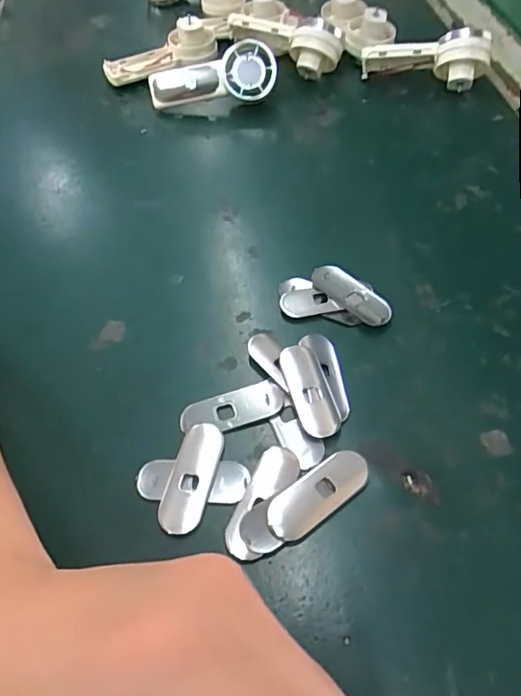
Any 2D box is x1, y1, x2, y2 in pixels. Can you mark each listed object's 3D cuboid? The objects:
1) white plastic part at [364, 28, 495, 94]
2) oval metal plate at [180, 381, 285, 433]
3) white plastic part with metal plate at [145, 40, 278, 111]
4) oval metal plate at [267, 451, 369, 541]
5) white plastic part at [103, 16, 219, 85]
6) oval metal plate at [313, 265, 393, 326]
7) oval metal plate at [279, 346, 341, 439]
[{"bbox_3d":[0.126,-0.222,0.403,0.091,0.041,0.026,15,57,13],"label":"white plastic part"},{"bbox_3d":[-0.013,0.029,0.254,0.050,0.004,0.017,-14,56,-7],"label":"oval metal plate"},{"bbox_3d":[-0.036,-0.200,0.396,0.093,0.044,0.021,0,55,3],"label":"white plastic part with metal plate"},{"bbox_3d":[0.025,0.063,0.229,0.051,0.007,0.019,-33,60,-19],"label":"oval metal plate"},{"bbox_3d":[-0.080,-0.240,0.429,0.097,0.031,0.028,-24,57,-14],"label":"white plastic part"},{"bbox_3d":[0.050,-0.029,0.289,0.050,0.005,0.017,38,65,25],"label":"oval metal plate"},{"bbox_3d":[0.024,0.021,0.257,0.019,0.007,0.049,-15,56,-7],"label":"oval metal plate"}]

